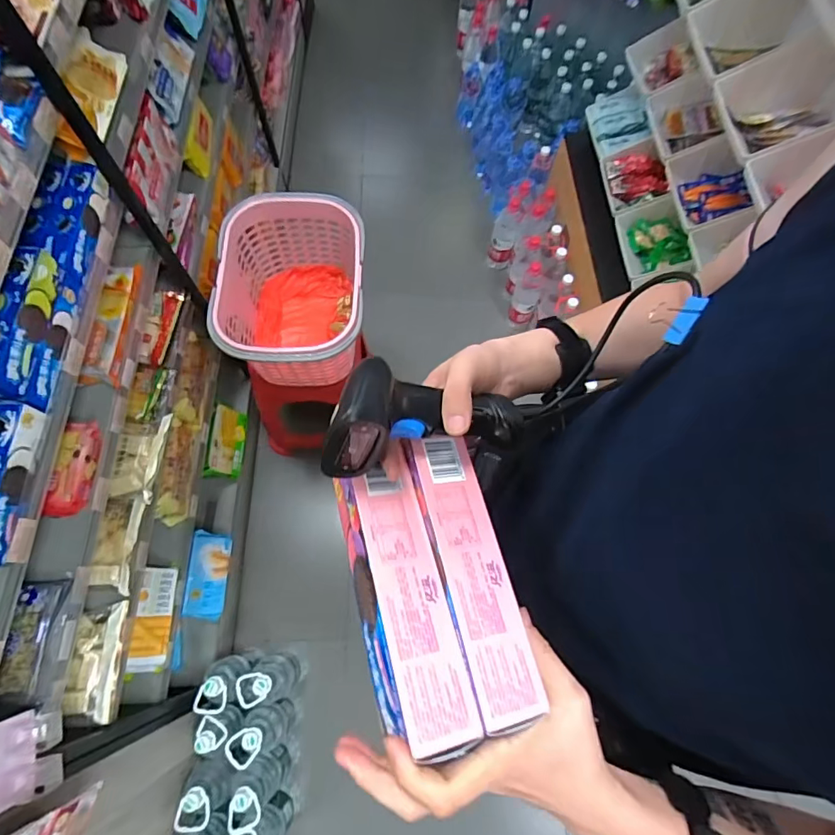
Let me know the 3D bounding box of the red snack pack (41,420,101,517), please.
[{"bbox_3d":[-0.569,0.083,0.800,0.046,0.041,0.159,0,69,-2],"label":"red snack pack"}]

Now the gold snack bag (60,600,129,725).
[{"bbox_3d":[-0.565,0.428,0.851,0.074,0.039,0.185,-1,69,-2],"label":"gold snack bag"}]

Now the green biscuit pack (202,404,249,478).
[{"bbox_3d":[-0.557,0.074,1.407,0.030,0.127,0.202,-11,68,30],"label":"green biscuit pack"}]

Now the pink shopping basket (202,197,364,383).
[{"bbox_3d":[-0.278,-0.267,1.131,0.309,0.246,0.406,-3,69,-3],"label":"pink shopping basket"}]

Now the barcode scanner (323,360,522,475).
[{"bbox_3d":[0.009,-0.006,0.380,0.175,0.055,0.075,-2,66,-34],"label":"barcode scanner"}]

